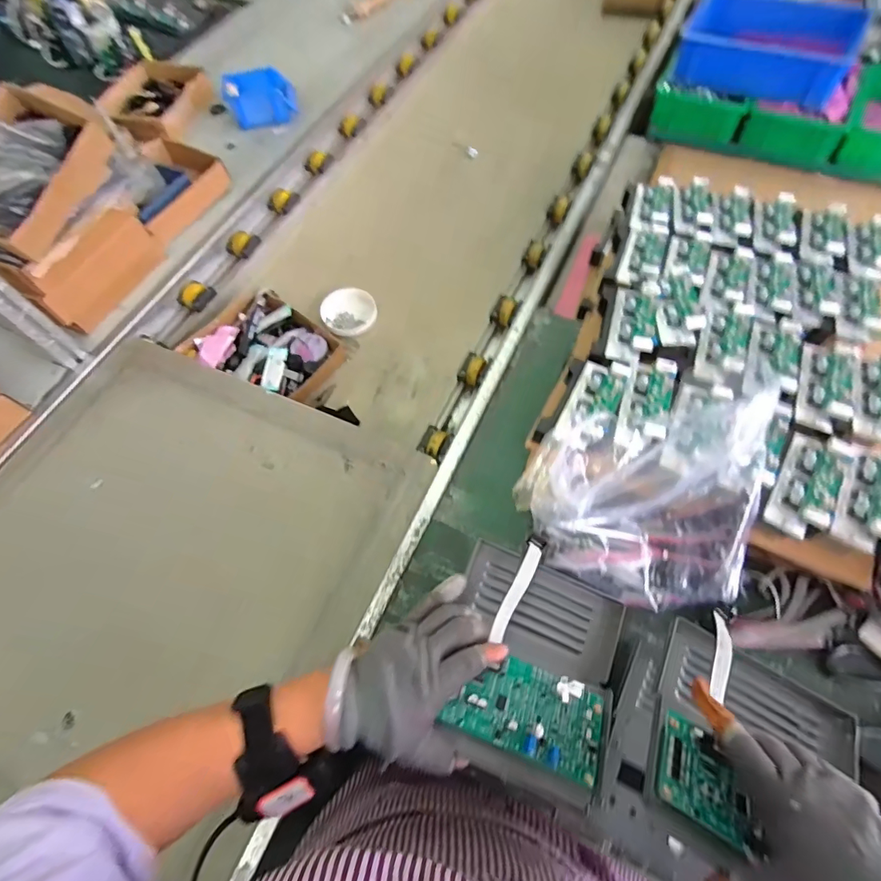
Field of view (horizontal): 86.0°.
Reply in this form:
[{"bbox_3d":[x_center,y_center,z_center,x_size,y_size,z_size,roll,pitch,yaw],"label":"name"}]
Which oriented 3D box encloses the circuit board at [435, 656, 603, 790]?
[{"bbox_3d":[0.071,0.212,0.372,0.121,0.012,0.066,23,52,0],"label":"circuit board"}]

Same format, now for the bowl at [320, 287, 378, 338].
[{"bbox_3d":[-0.176,-0.245,0.899,0.102,0.031,0.102,-1,63,2],"label":"bowl"}]

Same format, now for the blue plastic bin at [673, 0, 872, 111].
[{"bbox_3d":[0.631,-0.772,0.915,0.298,0.084,0.242,22,66,13],"label":"blue plastic bin"}]

